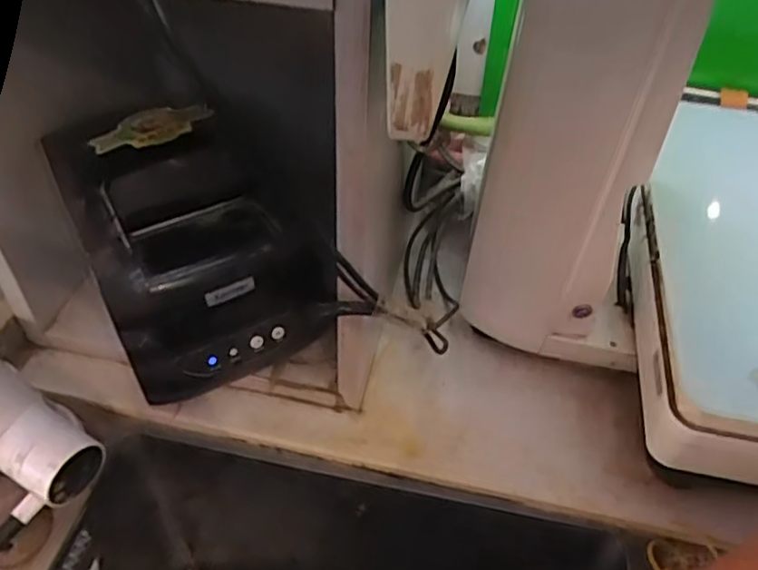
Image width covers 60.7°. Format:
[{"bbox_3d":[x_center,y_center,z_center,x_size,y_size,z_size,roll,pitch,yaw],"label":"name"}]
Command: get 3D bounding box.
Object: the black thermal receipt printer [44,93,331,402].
[{"bbox_3d":[-0.130,-0.027,0.455,0.141,0.138,0.147,-20,48,-20],"label":"black thermal receipt printer"}]

